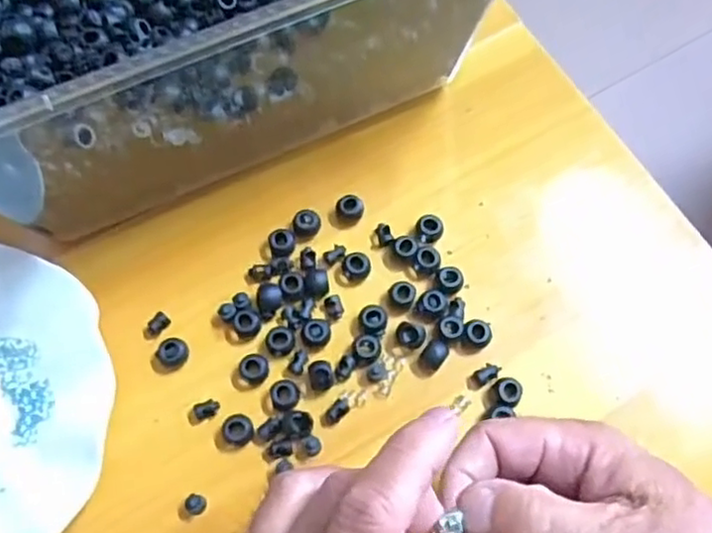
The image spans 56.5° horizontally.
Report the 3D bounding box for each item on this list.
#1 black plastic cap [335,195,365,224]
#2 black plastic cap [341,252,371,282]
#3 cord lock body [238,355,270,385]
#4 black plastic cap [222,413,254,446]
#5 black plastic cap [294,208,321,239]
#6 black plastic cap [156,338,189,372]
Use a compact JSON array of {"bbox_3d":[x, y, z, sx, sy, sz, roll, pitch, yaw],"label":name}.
[{"bbox_3d":[-0.003,-0.033,0.371,0.014,0.010,0.013,0,69,-1],"label":"black plastic cap"},{"bbox_3d":[0.001,0.000,0.360,0.015,0.011,0.013,-25,71,-10],"label":"black plastic cap"},{"bbox_3d":[-0.053,0.053,0.342,0.014,0.009,0.015,0,69,-1],"label":"cord lock body"},{"bbox_3d":[-0.059,0.081,0.330,0.015,0.006,0.015,0,69,-1],"label":"black plastic cap"},{"bbox_3d":[-0.027,-0.024,0.370,0.014,0.007,0.016,24,70,8],"label":"black plastic cap"},{"bbox_3d":[-0.095,0.045,0.343,0.016,0.009,0.016,0,69,-1],"label":"black plastic cap"}]

